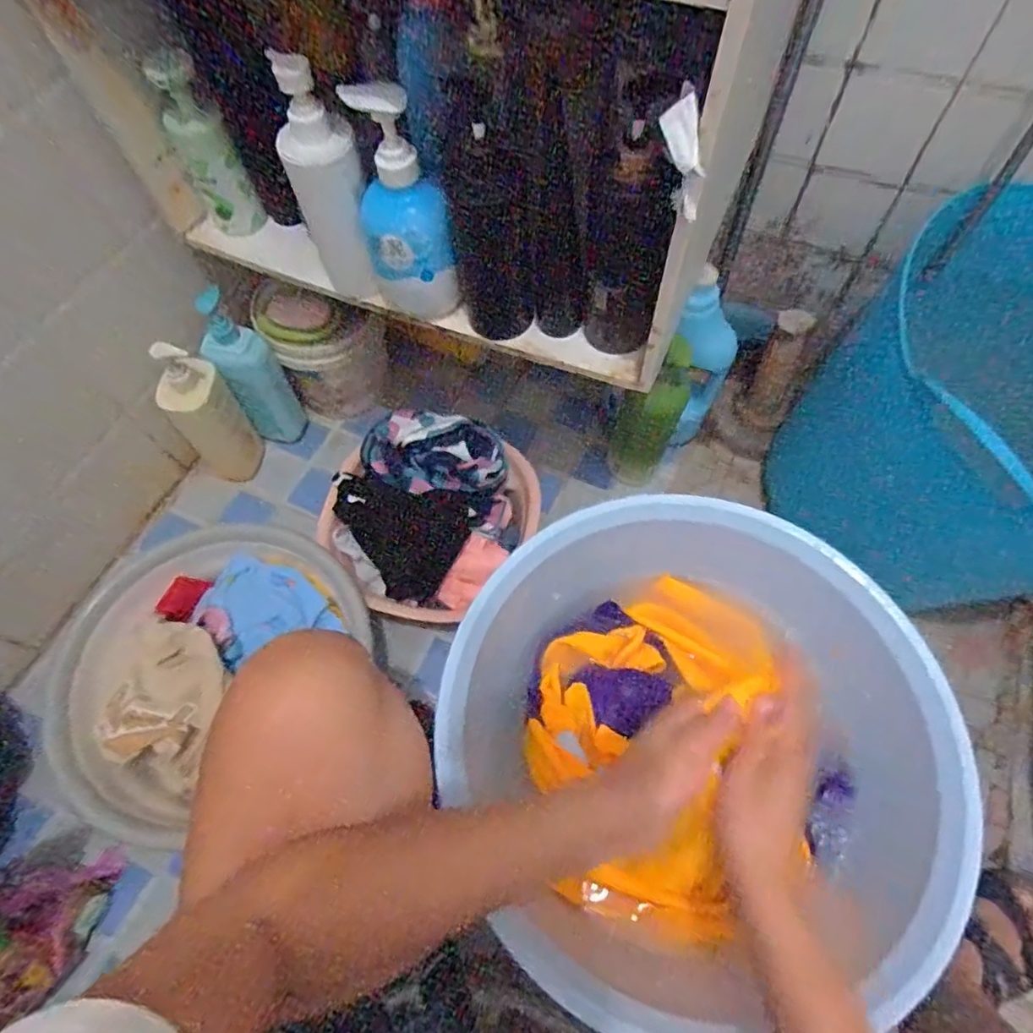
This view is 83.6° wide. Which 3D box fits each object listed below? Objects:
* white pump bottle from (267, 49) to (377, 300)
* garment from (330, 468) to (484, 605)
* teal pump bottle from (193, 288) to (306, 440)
[{"bbox_3d":[-0.170,-0.295,0.531,0.061,0.201,0.055,-20,64,-7],"label":"white pump bottle"},{"bbox_3d":[-0.140,-0.001,0.745,0.153,0.050,0.195,-39,90,0],"label":"garment"},{"bbox_3d":[-0.382,-0.206,0.838,0.071,0.246,0.063,-20,64,-7],"label":"teal pump bottle"}]

